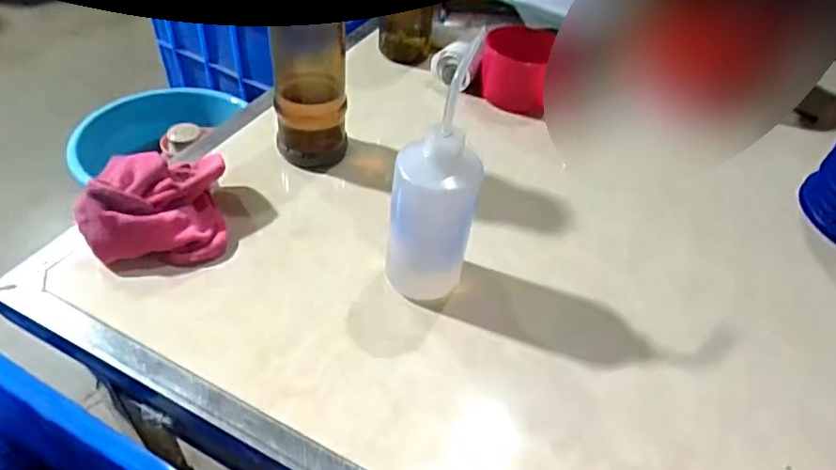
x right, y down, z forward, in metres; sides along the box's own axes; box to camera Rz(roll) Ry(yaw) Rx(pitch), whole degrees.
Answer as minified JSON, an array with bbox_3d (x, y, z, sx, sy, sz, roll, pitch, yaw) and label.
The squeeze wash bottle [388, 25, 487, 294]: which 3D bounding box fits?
[{"bbox_3d":[0.014,-0.020,0.463,0.070,0.181,0.060,10,45,3],"label":"squeeze wash bottle"}]

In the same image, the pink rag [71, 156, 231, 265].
[{"bbox_3d":[-0.241,-0.028,0.525,0.116,0.063,0.109,-2,46,-9],"label":"pink rag"}]

